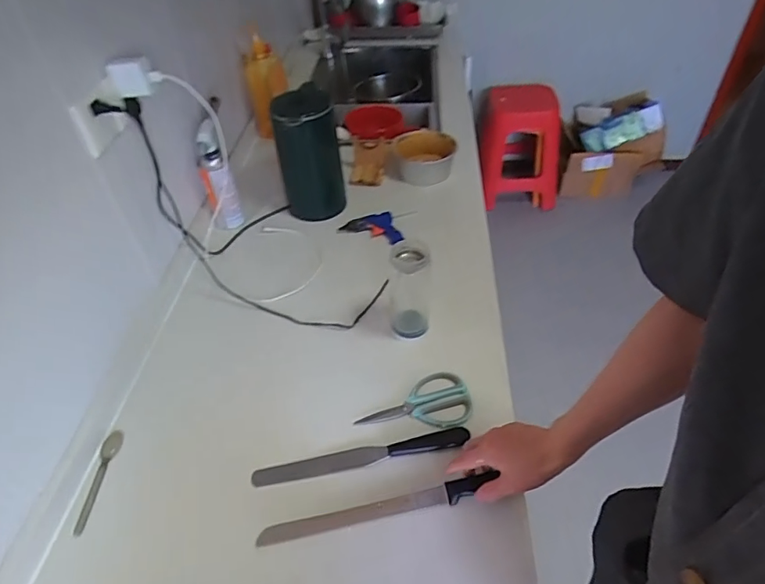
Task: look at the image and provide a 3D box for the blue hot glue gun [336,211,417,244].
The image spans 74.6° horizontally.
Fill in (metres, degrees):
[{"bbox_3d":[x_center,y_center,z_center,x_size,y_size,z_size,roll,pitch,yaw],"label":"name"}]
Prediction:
[{"bbox_3d":[0.000,-0.144,1.122,0.184,0.019,0.099,-16,46,-11],"label":"blue hot glue gun"}]

